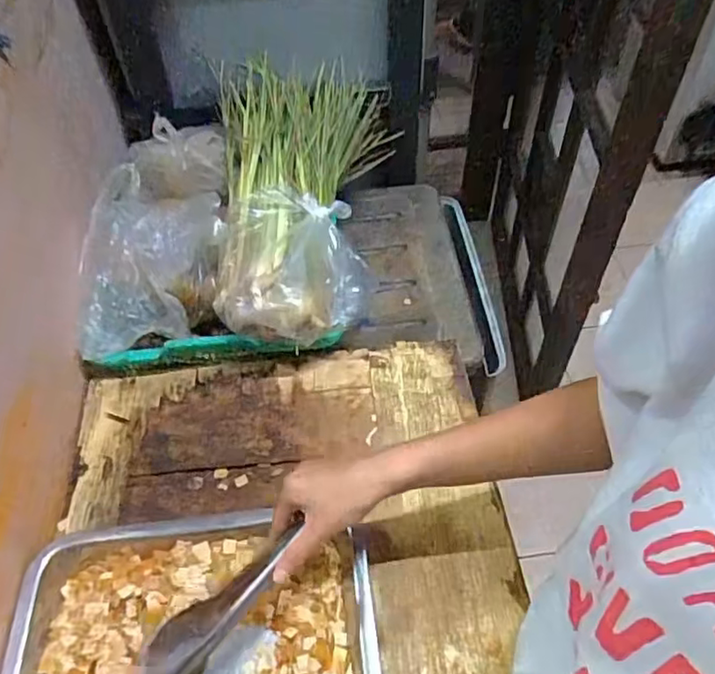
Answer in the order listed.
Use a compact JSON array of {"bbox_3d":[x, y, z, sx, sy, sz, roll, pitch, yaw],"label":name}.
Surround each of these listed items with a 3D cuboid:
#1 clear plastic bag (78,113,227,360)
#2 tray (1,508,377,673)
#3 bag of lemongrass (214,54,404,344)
[{"bbox_3d":[-0.230,-0.132,0.755,0.156,0.111,0.336,4,64,6],"label":"clear plastic bag"},{"bbox_3d":[-0.137,0.274,0.505,0.298,0.039,0.239,-6,50,-3],"label":"tray"},{"bbox_3d":[-0.061,-0.190,0.790,0.223,0.113,0.459,-4,50,-1],"label":"bag of lemongrass"}]

